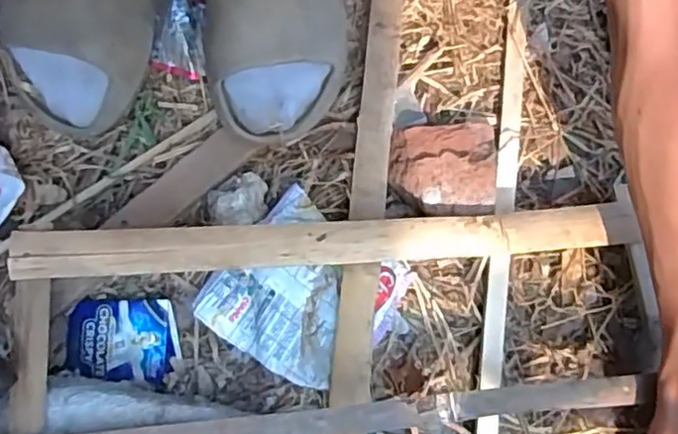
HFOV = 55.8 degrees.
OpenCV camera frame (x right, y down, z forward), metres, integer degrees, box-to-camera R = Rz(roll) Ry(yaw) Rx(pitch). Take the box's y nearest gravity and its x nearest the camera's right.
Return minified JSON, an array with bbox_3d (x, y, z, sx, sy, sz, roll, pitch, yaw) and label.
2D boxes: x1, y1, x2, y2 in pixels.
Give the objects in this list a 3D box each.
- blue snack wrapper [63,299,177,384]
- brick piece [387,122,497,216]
[{"bbox_3d":[-0.165,0.092,0.483,0.082,0.011,0.059,0,76,1],"label":"blue snack wrapper"},{"bbox_3d":[0.077,-0.035,0.483,0.076,0.033,0.072,6,74,-2],"label":"brick piece"}]

